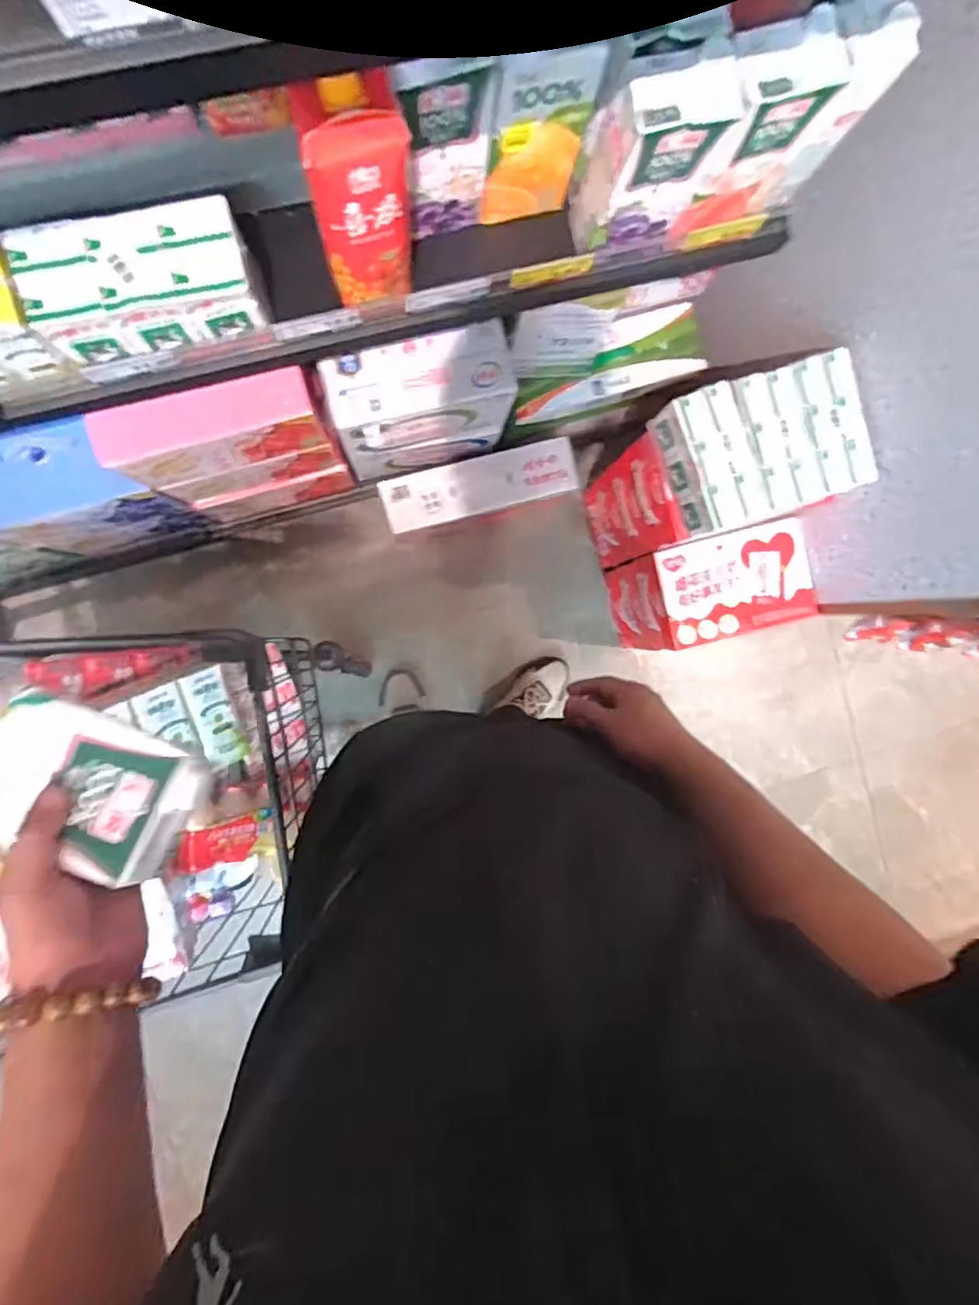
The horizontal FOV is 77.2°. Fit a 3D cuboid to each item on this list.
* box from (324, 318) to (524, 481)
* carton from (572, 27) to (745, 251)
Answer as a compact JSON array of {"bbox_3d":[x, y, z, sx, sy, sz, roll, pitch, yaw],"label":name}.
[{"bbox_3d":[-0.112,-0.398,1.011,0.268,0.286,0.114,-15,94,-5],"label":"box"},{"bbox_3d":[0.153,-0.469,0.581,0.101,0.180,0.073,-10,94,-5],"label":"carton"}]

